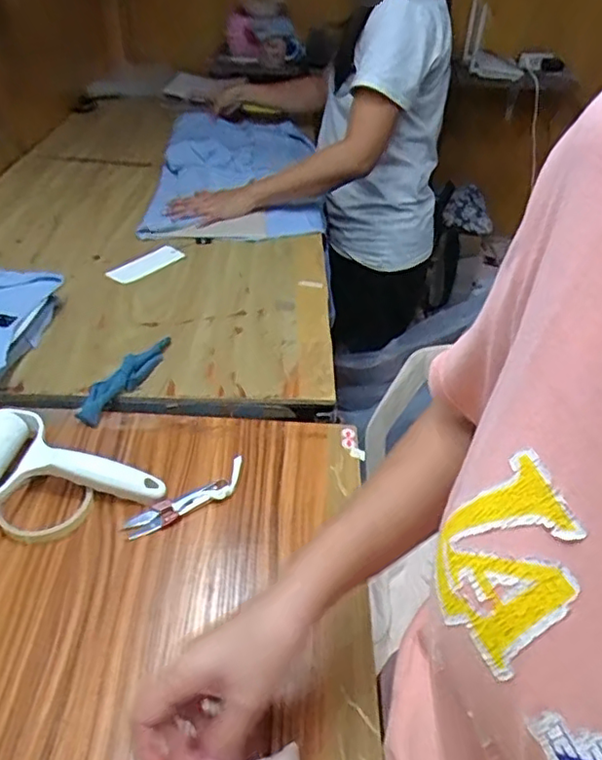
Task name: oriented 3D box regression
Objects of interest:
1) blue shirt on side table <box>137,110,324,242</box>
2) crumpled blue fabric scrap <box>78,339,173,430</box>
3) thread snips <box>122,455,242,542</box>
[{"bbox_3d":[-0.119,-0.420,1.210,0.306,0.039,0.606,2,38,-3],"label":"blue shirt on side table"},{"bbox_3d":[-0.192,-0.009,0.683,0.037,0.018,0.155,17,40,16],"label":"crumpled blue fabric scrap"},{"bbox_3d":[-0.102,0.111,0.572,0.129,0.010,0.034,-27,48,-33],"label":"thread snips"}]

